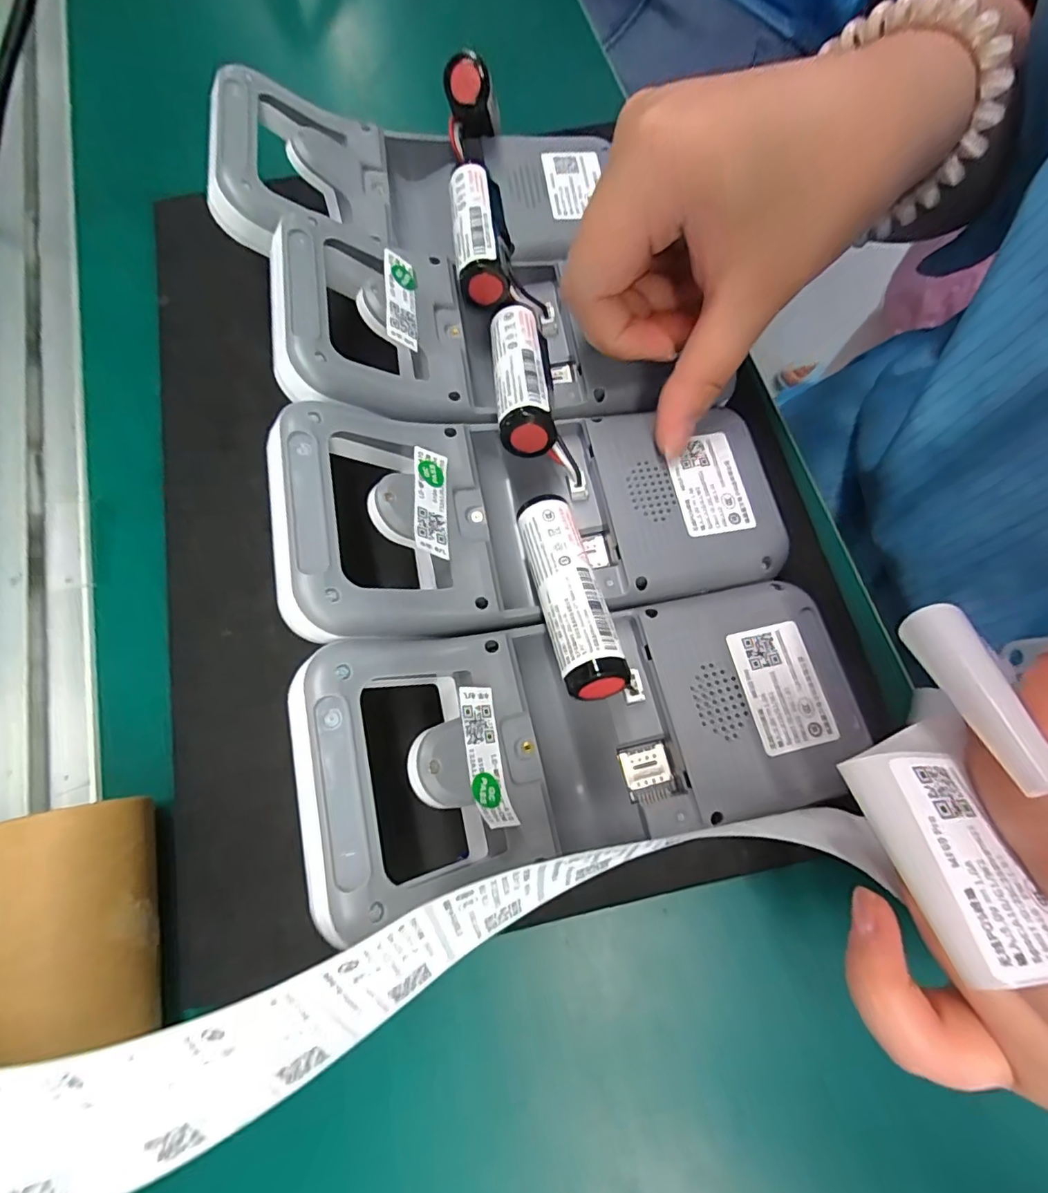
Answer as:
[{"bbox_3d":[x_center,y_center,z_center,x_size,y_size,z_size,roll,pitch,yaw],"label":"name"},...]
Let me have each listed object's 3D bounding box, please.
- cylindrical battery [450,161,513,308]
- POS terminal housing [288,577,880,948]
[{"bbox_3d":[-0.017,-0.140,0.209,0.020,0.015,0.062,-7,73,0],"label":"cylindrical battery"},{"bbox_3d":[0.022,0.040,0.168,0.166,0.036,0.072,-7,74,-17],"label":"POS terminal housing"}]

